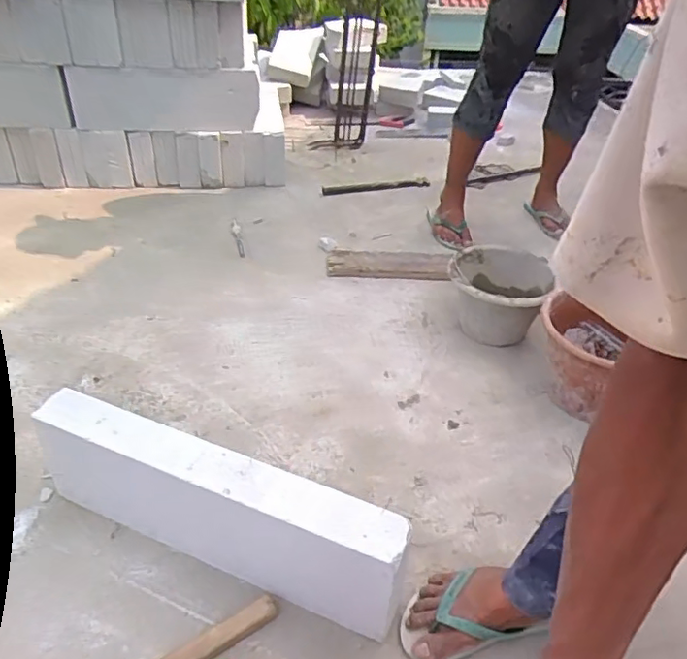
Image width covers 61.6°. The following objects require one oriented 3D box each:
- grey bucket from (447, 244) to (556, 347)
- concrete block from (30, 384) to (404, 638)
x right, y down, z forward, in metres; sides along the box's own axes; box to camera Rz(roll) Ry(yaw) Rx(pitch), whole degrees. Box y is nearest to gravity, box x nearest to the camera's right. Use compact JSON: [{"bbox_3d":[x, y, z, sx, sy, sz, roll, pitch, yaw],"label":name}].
[{"bbox_3d":[0.360,-0.075,1.364,0.218,0.171,0.217,1,38,-1],"label":"grey bucket"},{"bbox_3d":[-0.195,0.267,0.864,0.577,0.209,0.078,16,38,18],"label":"concrete block"}]

